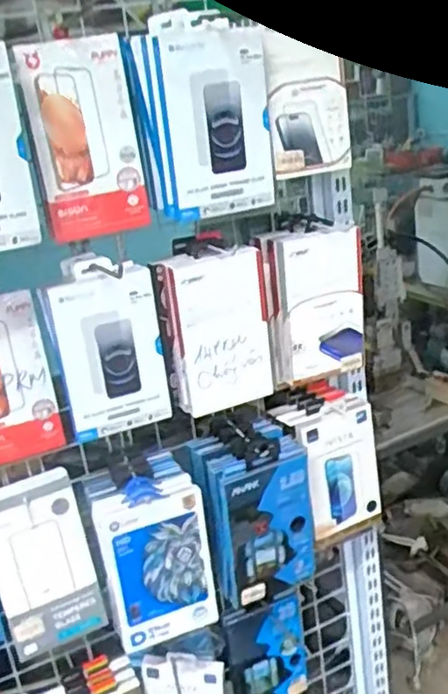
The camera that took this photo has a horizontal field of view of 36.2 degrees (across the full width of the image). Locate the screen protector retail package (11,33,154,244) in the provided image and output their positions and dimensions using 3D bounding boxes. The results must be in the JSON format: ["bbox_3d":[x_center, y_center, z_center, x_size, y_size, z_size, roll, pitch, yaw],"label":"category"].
[{"bbox_3d":[-0.146,-0.222,0.735,0.111,0.196,0.023,-15,21,-20],"label":"screen protector retail package"}]

